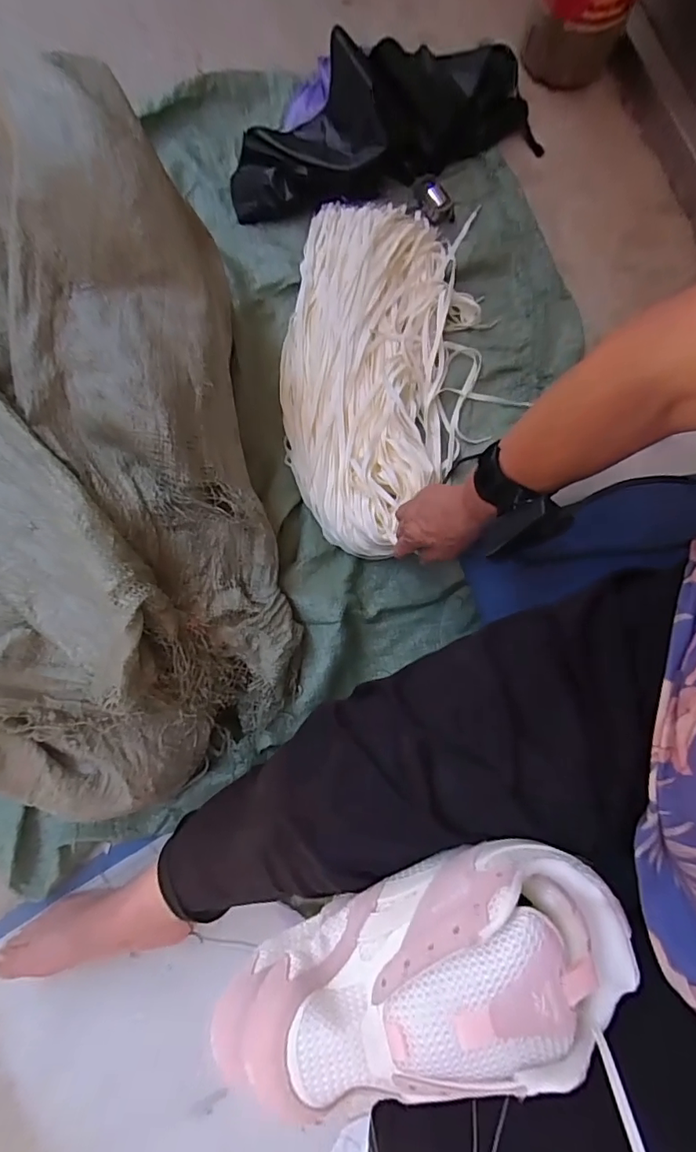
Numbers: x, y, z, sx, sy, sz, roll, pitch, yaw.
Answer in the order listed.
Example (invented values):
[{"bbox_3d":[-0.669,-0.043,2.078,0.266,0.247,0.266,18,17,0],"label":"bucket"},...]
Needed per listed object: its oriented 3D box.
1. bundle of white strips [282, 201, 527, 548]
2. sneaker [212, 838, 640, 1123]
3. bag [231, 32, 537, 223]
[{"bbox_3d":[0.047,-0.300,0.717,0.269,0.071,0.553,7,75,0],"label":"bundle of white strips"},{"bbox_3d":[0.040,0.226,0.295,0.238,0.078,0.097,-11,81,-7],"label":"sneaker"},{"bbox_3d":[0.061,-0.710,0.769,0.513,0.123,0.184,-18,82,-8],"label":"bag"}]

